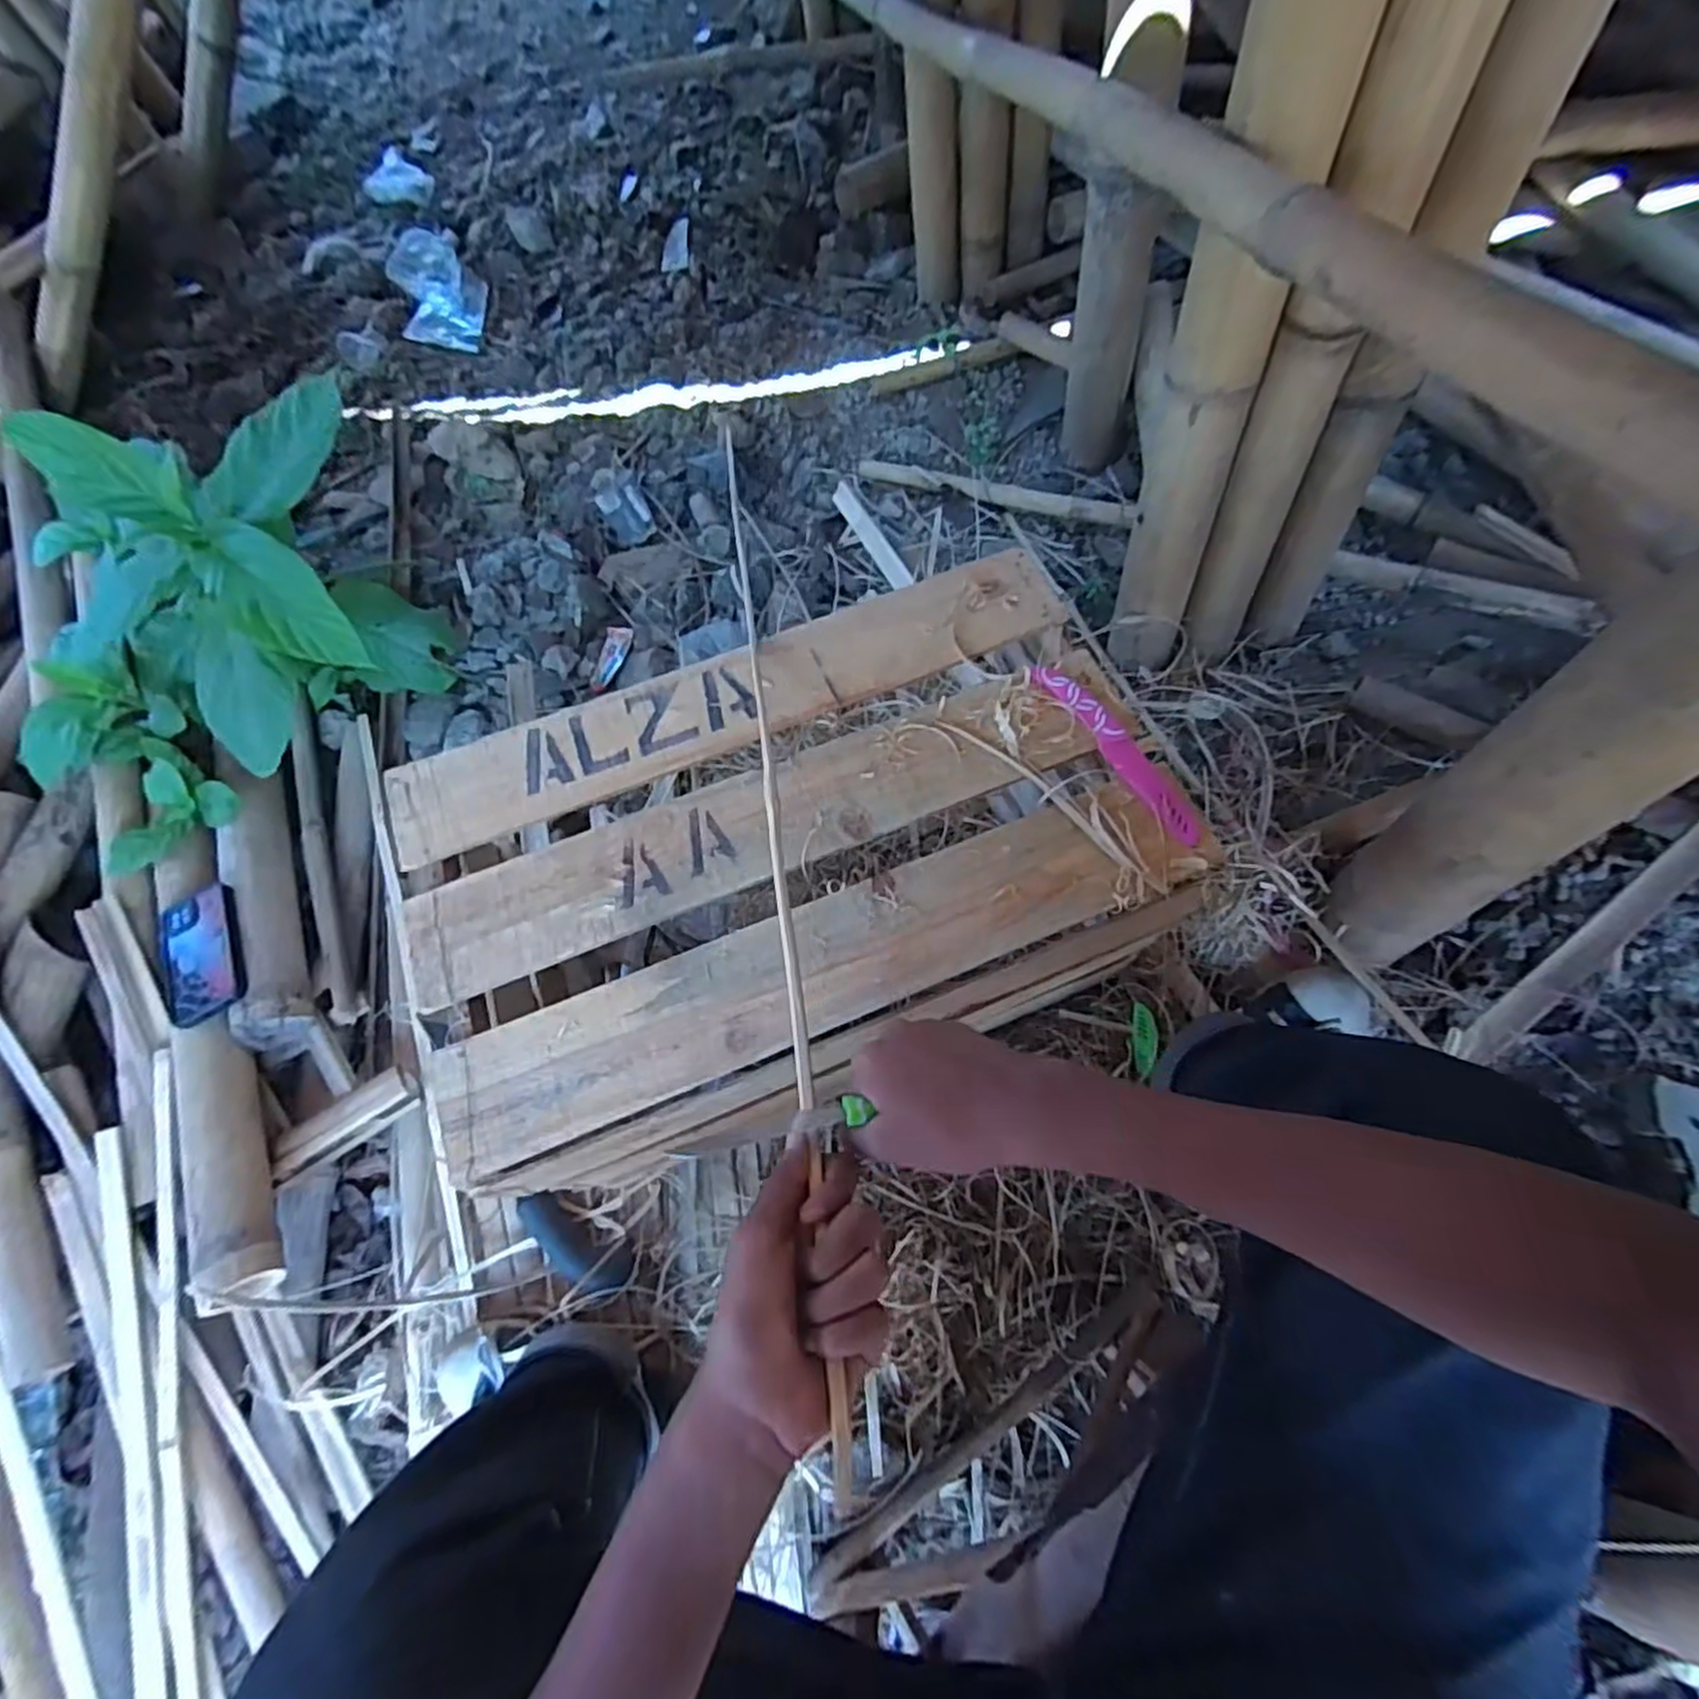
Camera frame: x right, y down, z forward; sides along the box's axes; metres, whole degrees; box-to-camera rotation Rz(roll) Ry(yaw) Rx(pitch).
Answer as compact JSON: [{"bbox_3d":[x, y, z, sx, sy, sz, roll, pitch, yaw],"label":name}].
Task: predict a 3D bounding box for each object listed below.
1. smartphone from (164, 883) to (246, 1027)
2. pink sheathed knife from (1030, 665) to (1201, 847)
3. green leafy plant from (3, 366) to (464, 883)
[{"bbox_3d":[-0.750,0.120,0.868,0.092,0.016,0.171,-26,61,-12],"label":"smartphone"},{"bbox_3d":[0.211,-0.081,0.596,0.027,0.010,0.189,-32,65,-10],"label":"pink sheathed knife"},{"bbox_3d":[-0.821,-0.288,0.979,0.497,0.352,0.454,-24,64,-6],"label":"green leafy plant"}]

